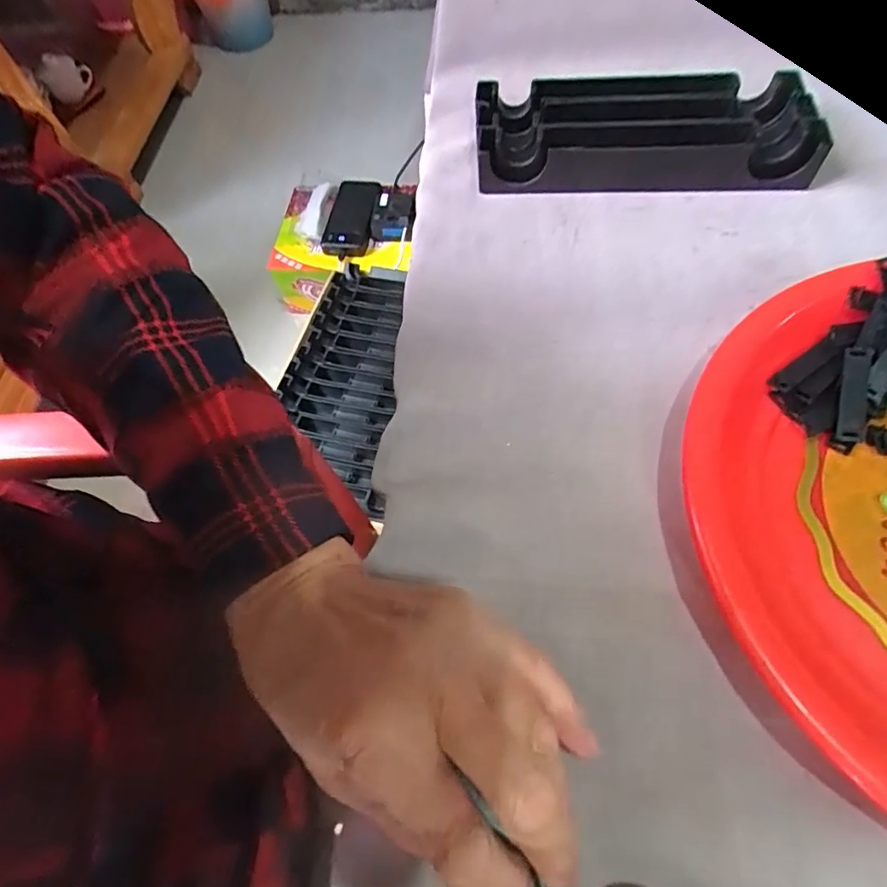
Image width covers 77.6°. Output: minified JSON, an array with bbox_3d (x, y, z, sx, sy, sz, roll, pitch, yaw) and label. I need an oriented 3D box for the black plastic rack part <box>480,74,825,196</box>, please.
[{"bbox_3d":[0.123,-0.196,0.349,0.201,0.034,0.086,-1,62,5],"label":"black plastic rack part"}]

